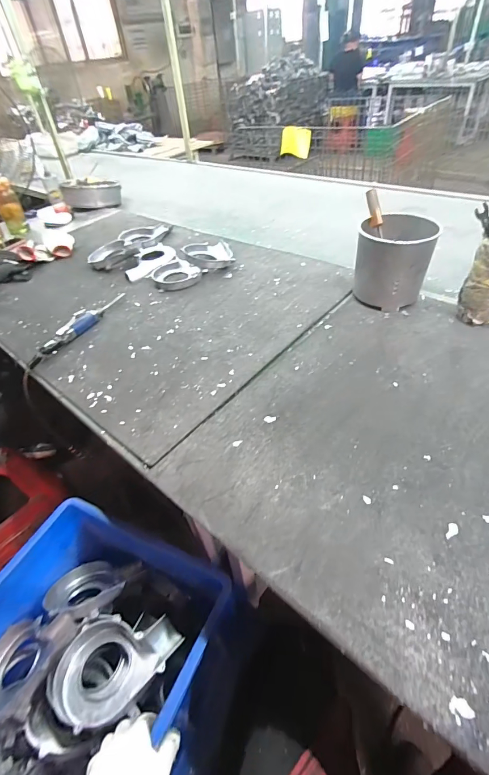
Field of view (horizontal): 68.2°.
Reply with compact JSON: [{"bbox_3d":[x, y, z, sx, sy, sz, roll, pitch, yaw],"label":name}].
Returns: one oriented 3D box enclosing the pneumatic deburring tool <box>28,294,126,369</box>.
[{"bbox_3d":[-0.431,-0.173,0.949,0.050,0.032,0.336,14,46,19],"label":"pneumatic deburring tool"}]

